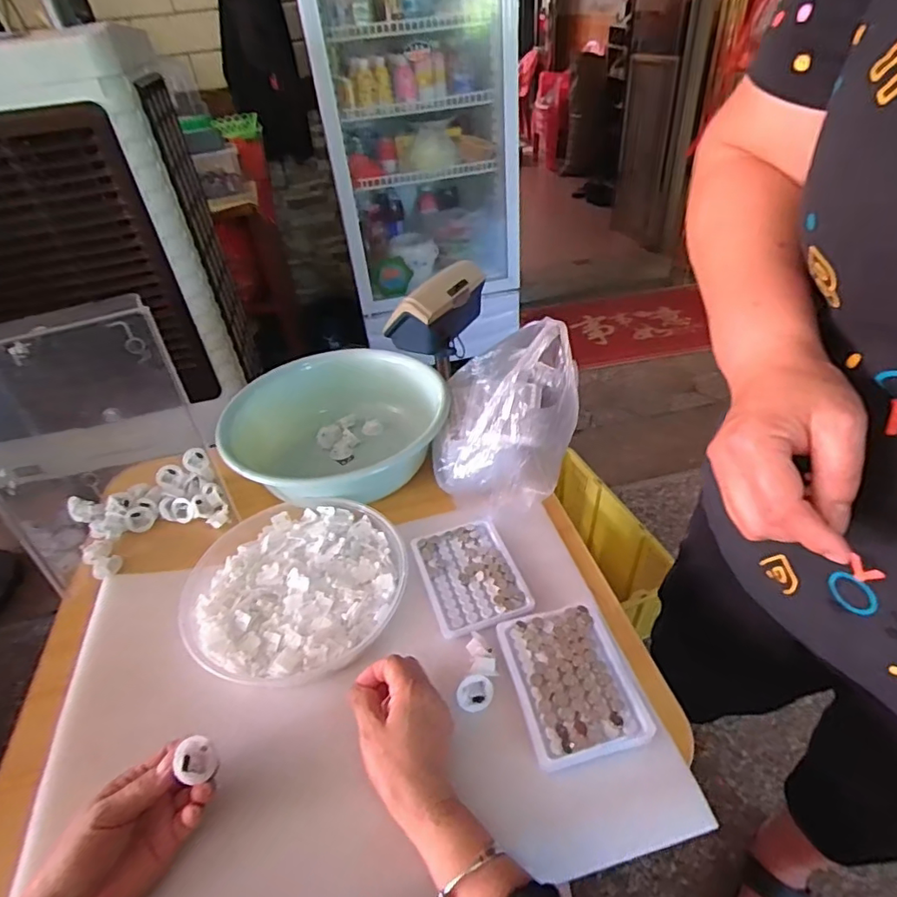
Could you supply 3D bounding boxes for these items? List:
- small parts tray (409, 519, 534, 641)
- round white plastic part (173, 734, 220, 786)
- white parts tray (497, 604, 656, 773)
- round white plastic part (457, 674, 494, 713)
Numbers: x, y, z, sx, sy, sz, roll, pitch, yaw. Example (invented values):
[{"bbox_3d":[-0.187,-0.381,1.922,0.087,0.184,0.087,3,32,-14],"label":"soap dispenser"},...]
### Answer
[{"bbox_3d":[0.023,0.133,0.581,0.098,0.010,0.130,-14,44,-12],"label":"small parts tray"},{"bbox_3d":[-0.194,0.242,0.419,0.010,0.035,0.029,-28,35,30],"label":"round white plastic part"},{"bbox_3d":[0.108,0.203,0.480,0.097,0.015,0.133,-11,43,-9],"label":"white parts tray"},{"bbox_3d":[0.024,0.220,0.485,0.030,0.004,0.033,0,86,0],"label":"round white plastic part"}]

